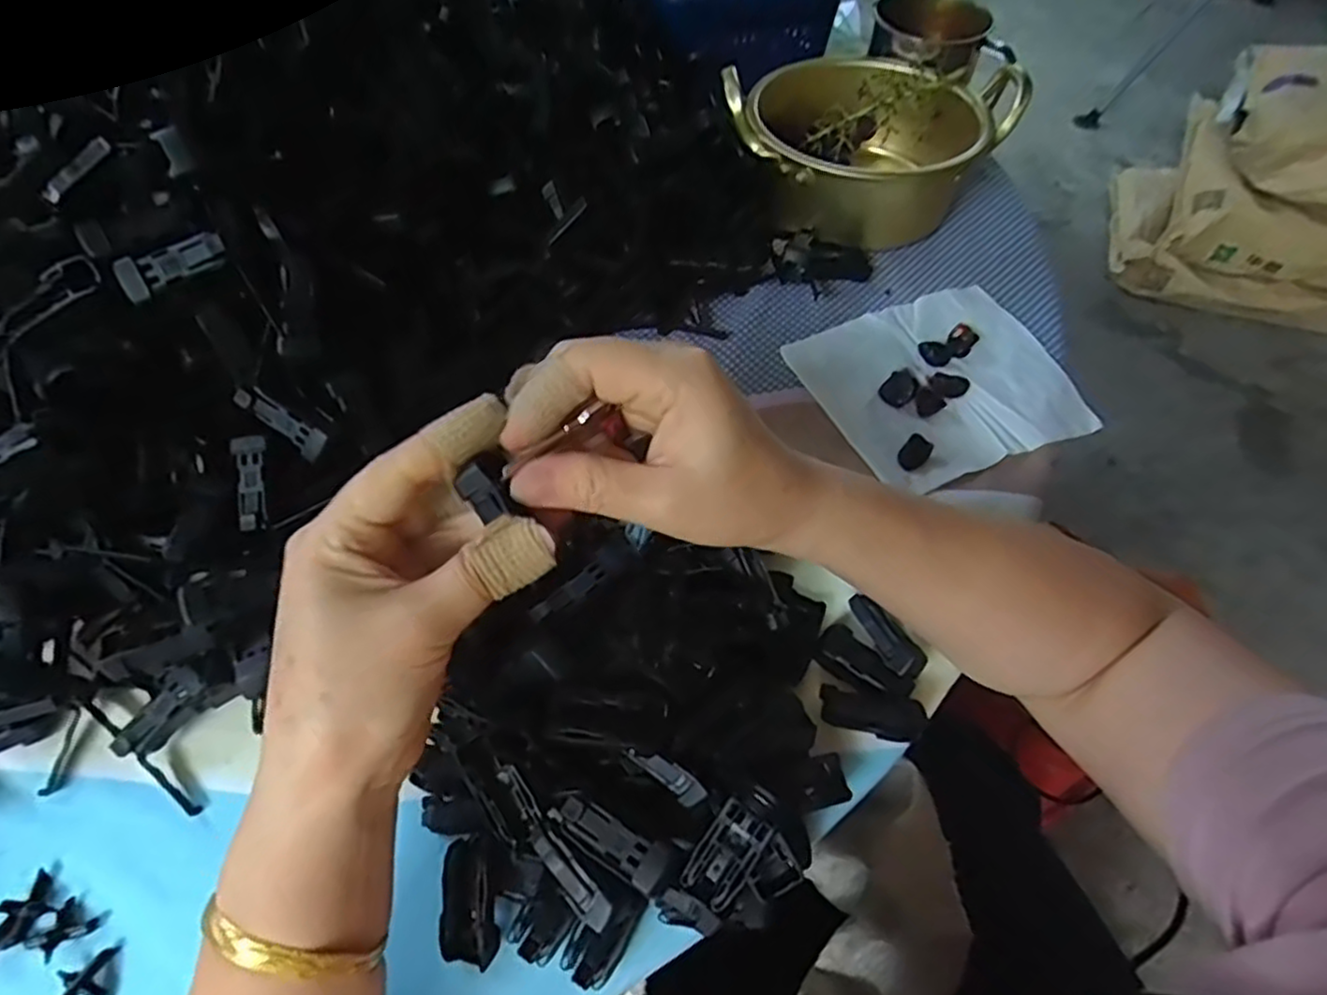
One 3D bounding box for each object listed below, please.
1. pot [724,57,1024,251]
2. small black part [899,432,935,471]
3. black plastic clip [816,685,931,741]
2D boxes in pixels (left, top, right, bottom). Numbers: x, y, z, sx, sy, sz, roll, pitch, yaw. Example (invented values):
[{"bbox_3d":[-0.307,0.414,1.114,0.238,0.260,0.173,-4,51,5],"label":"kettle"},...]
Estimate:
[{"bbox_3d":[0.148,-0.262,0.540,0.205,0.089,0.151,3,57,1],"label":"pot"},{"bbox_3d":[0.146,-0.027,0.412,0.015,0.011,0.021,36,63,20],"label":"small black part"},{"bbox_3d":[0.098,0.100,0.336,0.046,0.016,0.018,12,58,7],"label":"black plastic clip"}]

